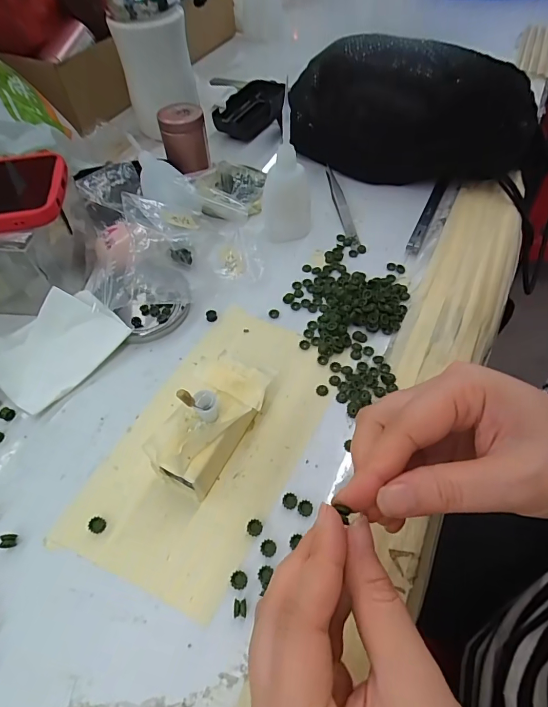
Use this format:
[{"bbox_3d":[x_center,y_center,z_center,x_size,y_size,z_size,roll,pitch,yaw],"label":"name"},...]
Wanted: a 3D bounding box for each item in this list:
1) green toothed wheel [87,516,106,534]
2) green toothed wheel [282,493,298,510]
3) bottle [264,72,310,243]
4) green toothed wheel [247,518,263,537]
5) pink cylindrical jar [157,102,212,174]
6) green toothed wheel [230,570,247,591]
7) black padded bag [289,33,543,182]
[{"bbox_3d":[-0.102,0.099,0.238,0.008,0.005,0.008,8,55,7],"label":"green toothed wheel"},{"bbox_3d":[0.009,0.088,0.243,0.009,0.005,0.008,10,56,8],"label":"green toothed wheel"},{"bbox_3d":[0.012,-0.156,0.346,0.043,0.110,0.043,-5,55,-2],"label":"bottle"},{"bbox_3d":[-0.011,0.100,0.235,0.009,0.004,0.008,9,56,8],"label":"green toothed wheel"},{"bbox_3d":[-0.091,-0.219,0.417,0.043,0.055,0.039,-15,56,-9],"label":"pink cylindrical jar"},{"bbox_3d":[-0.019,0.121,0.220,0.009,0.004,0.009,-1,55,1],"label":"green toothed wheel"},{"bbox_3d":[0.136,-0.235,0.400,0.231,0.108,0.075,22,58,16],"label":"black padded bag"}]

